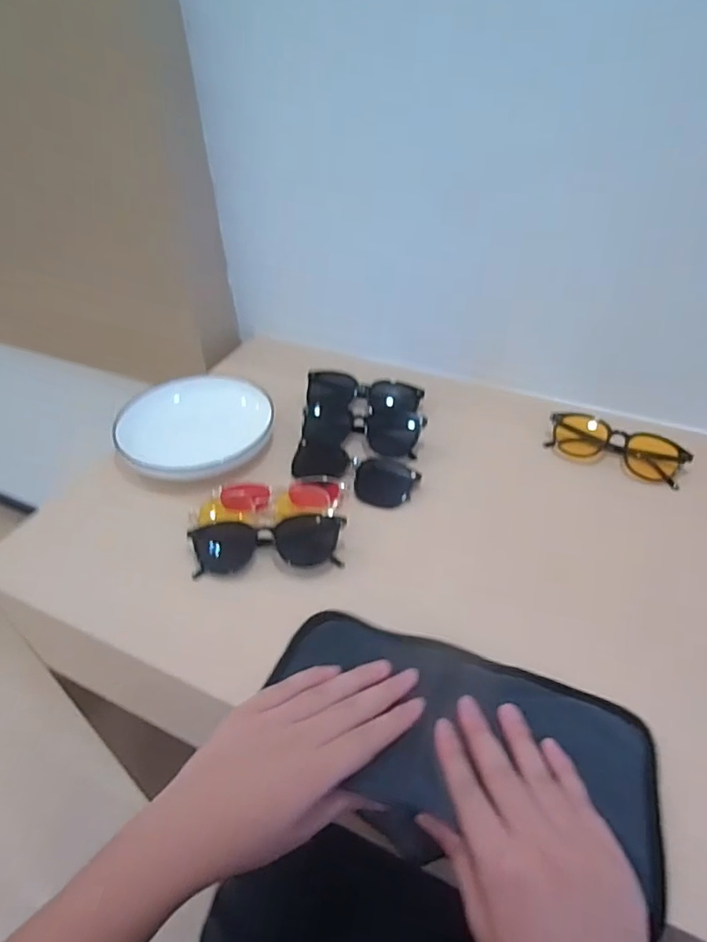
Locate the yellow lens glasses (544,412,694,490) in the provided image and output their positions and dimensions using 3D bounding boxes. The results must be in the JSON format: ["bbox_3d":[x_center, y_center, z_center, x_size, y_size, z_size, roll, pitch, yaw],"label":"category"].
[{"bbox_3d":[0.282,-0.028,0.594,0.138,0.028,0.049,23,48,25],"label":"yellow lens glasses"}]

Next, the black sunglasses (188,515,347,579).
[{"bbox_3d":[-0.078,0.067,0.506,0.141,0.035,0.048,-4,42,-3],"label":"black sunglasses"}]

